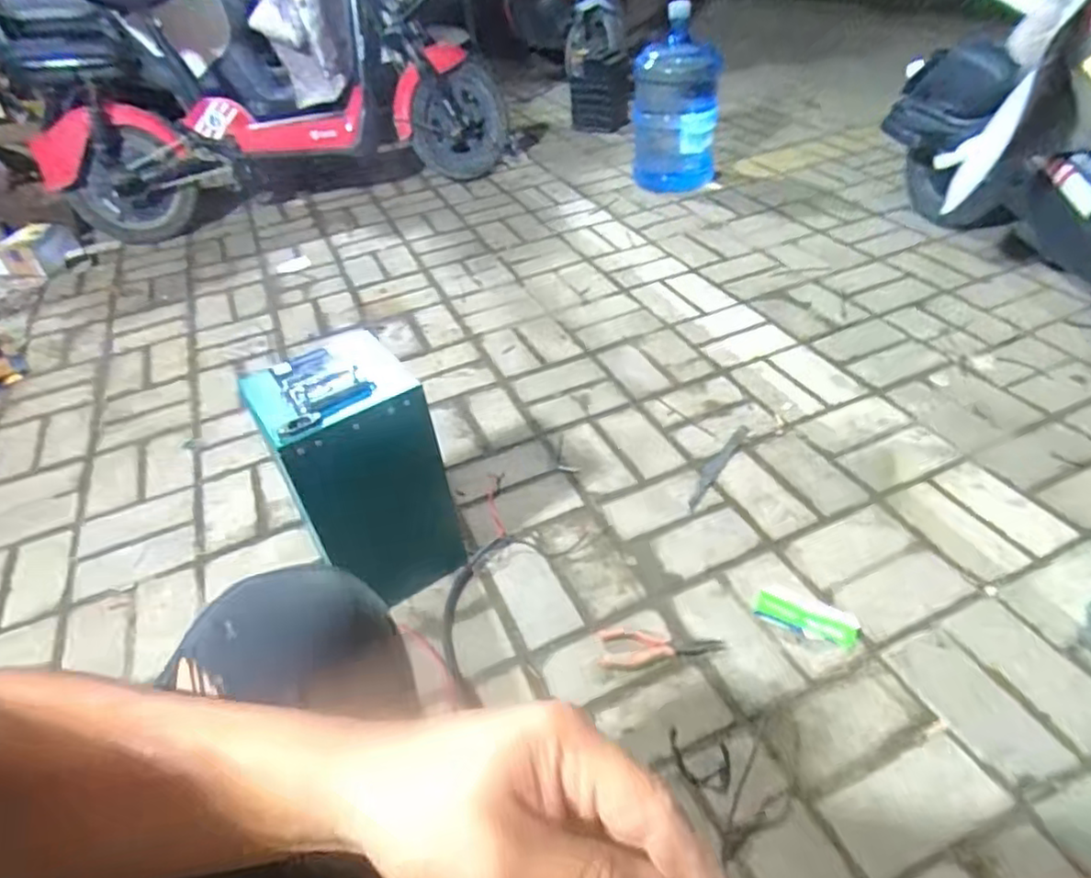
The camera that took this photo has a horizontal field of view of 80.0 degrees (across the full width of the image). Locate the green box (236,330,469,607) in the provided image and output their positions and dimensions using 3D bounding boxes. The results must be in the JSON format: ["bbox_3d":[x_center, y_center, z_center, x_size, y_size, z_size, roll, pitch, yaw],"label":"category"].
[{"bbox_3d":[-0.247,0.049,0.894,0.189,0.333,0.167,-22,44,-17],"label":"green box"}]

